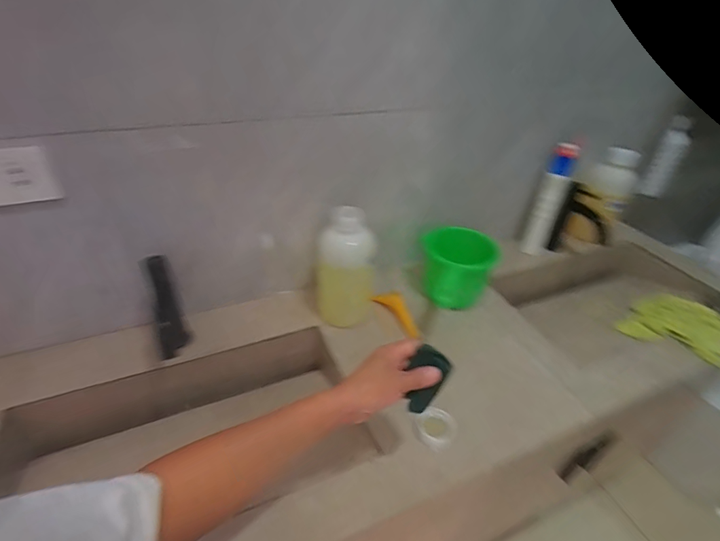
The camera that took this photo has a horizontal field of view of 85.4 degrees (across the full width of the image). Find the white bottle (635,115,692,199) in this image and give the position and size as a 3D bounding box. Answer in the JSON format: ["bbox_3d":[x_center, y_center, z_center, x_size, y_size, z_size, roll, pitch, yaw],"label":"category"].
[{"bbox_3d":[0.849,-0.308,1.081,0.060,0.217,0.050,32,44,31],"label":"white bottle"}]

